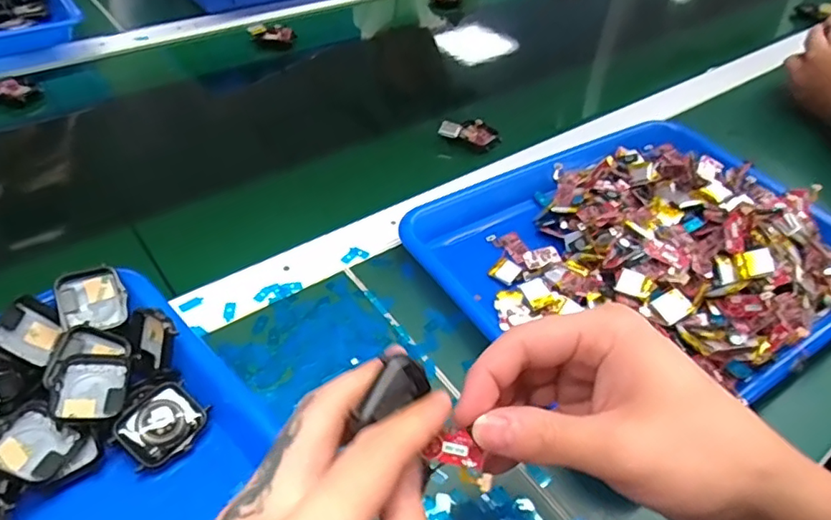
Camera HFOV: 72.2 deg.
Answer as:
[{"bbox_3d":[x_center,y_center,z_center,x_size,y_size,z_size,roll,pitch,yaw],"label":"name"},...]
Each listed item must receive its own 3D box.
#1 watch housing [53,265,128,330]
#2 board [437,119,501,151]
[{"bbox_3d":[-0.208,0.026,0.367,0.038,0.010,0.041,-12,75,-26],"label":"watch housing"},{"bbox_3d":[0.058,-0.132,0.583,0.057,0.011,0.041,23,48,8],"label":"board"}]

